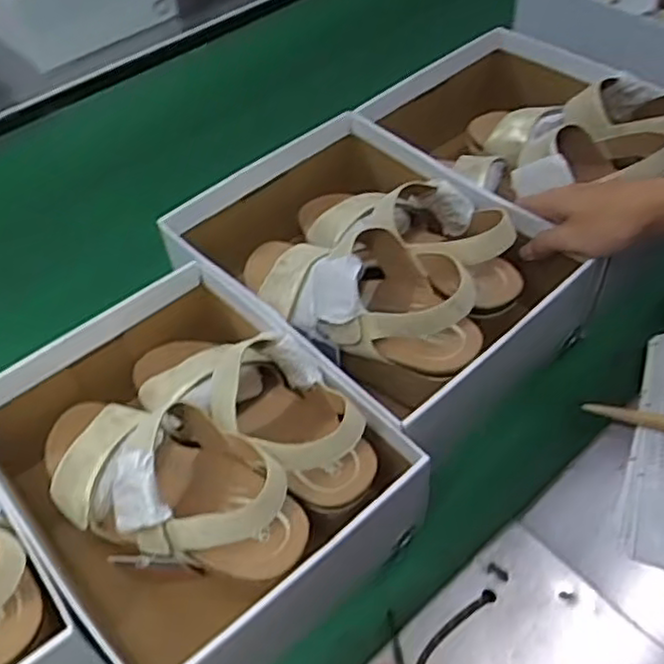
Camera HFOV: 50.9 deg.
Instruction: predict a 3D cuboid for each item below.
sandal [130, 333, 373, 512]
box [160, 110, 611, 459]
[{"bbox_3d":[-0.068,0.043,0.515,0.230,0.079,0.082,19,50,43],"label":"sandal"},{"bbox_3d":[0.038,-0.055,0.604,0.242,0.131,0.295,-36,56,-26],"label":"box"}]

